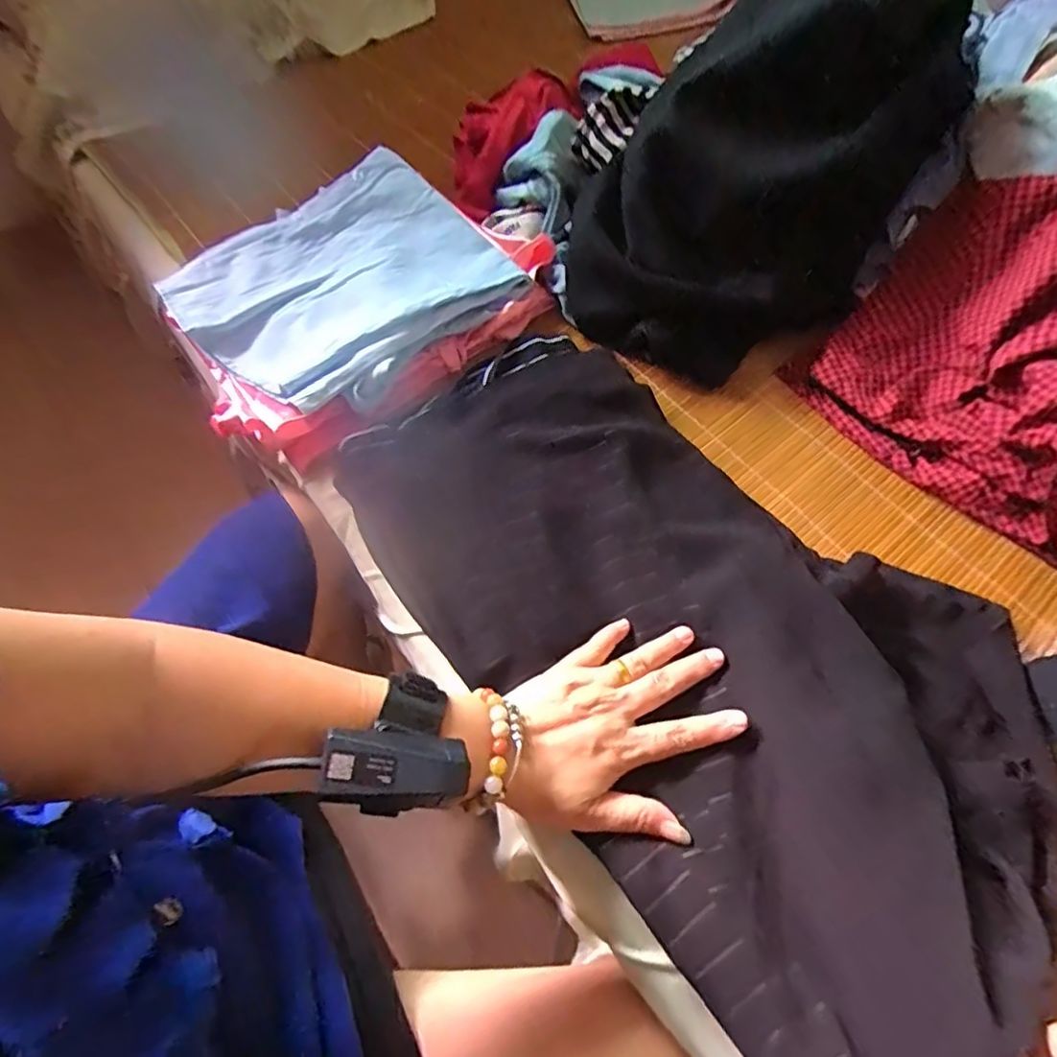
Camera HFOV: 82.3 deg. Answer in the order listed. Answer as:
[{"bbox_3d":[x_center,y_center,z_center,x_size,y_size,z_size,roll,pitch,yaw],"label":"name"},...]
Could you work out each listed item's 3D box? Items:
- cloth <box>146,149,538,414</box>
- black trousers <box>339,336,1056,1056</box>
[{"bbox_3d":[-0.163,-0.224,0.541,0.261,0.034,0.215,-39,67,-16],"label":"cloth"},{"bbox_3d":[0.105,0.048,0.412,0.290,0.056,0.499,-33,62,-19],"label":"black trousers"}]

